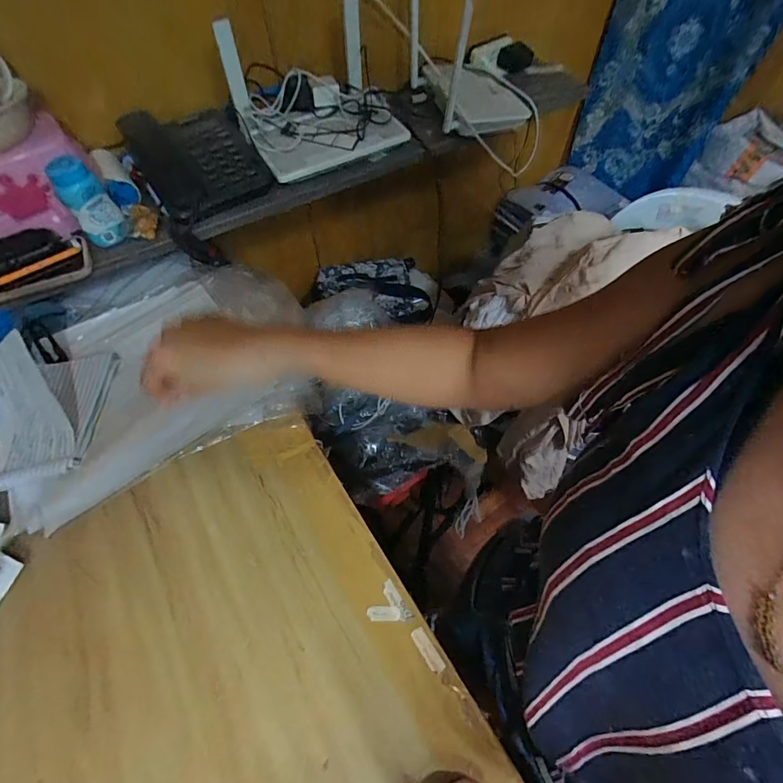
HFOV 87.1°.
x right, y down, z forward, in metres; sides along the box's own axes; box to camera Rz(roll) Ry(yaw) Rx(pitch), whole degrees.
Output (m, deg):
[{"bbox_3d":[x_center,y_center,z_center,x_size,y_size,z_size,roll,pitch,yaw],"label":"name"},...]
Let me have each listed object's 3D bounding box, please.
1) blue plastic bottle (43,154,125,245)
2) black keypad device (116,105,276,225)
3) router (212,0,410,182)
[{"bbox_3d":[-0.380,-0.239,0.516,0.052,0.088,0.046,-32,63,-18],"label":"blue plastic bottle"},{"bbox_3d":[-0.282,-0.343,0.591,0.156,0.077,0.176,-30,62,-17],"label":"black keypad device"},{"bbox_3d":[-0.111,-0.448,0.604,0.228,0.140,0.179,-26,61,-14],"label":"router"}]

